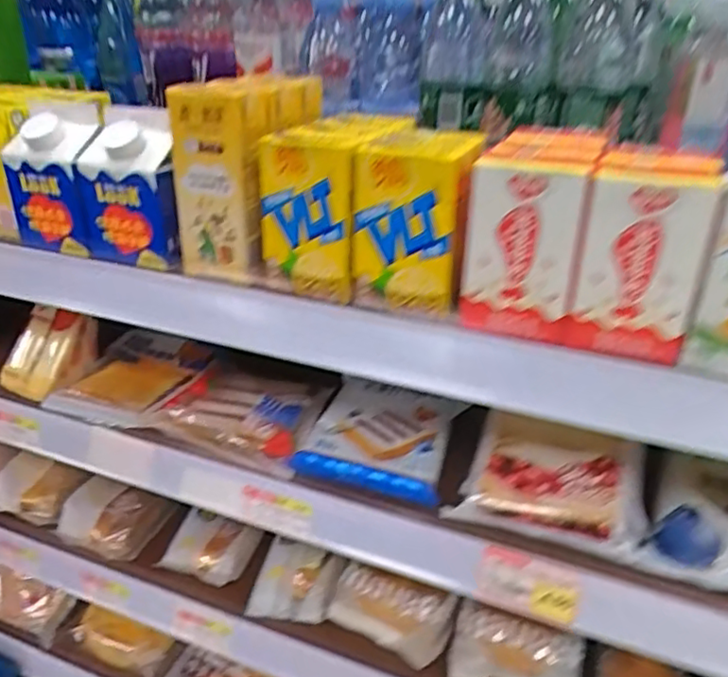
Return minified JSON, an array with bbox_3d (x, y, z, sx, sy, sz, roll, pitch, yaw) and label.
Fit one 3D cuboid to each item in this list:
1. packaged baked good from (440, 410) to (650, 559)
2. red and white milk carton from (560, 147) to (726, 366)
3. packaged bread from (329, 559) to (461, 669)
[{"bbox_3d":[0.138,0.104,0.467,0.126,0.057,0.065,13,32,22],"label":"packaged baked good"},{"bbox_3d":[0.160,-0.048,0.371,0.065,0.102,0.060,13,32,22],"label":"red and white milk carton"},{"bbox_3d":[0.027,0.260,0.611,0.117,0.040,0.057,11,31,18],"label":"packaged bread"}]

